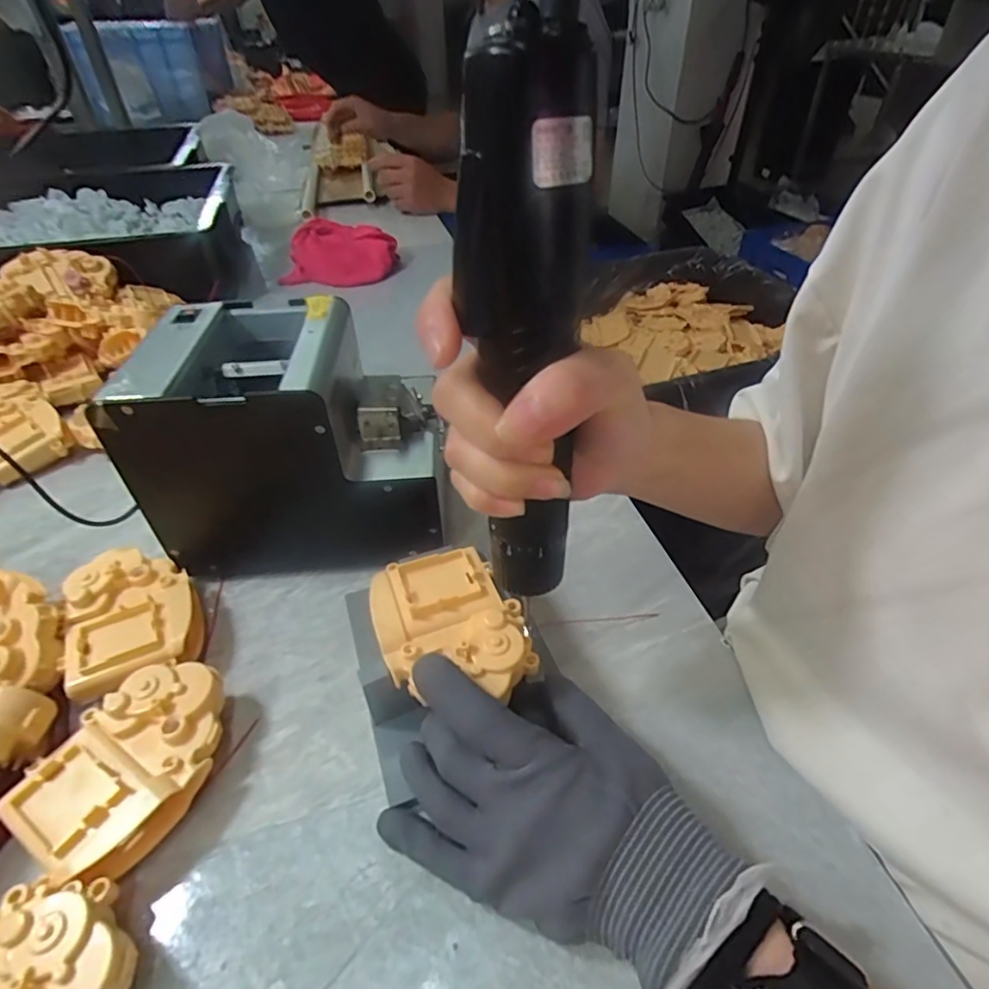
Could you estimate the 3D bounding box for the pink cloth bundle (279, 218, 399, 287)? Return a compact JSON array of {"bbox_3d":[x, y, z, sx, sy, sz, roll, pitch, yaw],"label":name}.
[{"bbox_3d":[-0.221,-0.338,0.790,0.142,0.053,0.087,10,43,13],"label":"pink cloth bundle"}]

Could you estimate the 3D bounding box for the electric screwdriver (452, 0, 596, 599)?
[{"bbox_3d":[0.010,-0.068,0.192,0.042,0.250,0.033,3,30,5],"label":"electric screwdriver"}]

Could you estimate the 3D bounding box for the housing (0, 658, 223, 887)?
[{"bbox_3d":[-0.177,0.135,0.284,0.077,0.038,0.099,22,47,25],"label":"housing"}]

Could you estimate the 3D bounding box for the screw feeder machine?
[{"bbox_3d":[-0.135,-0.040,0.396,0.183,0.150,0.125,-5,42,-4],"label":"screw feeder machine"}]

